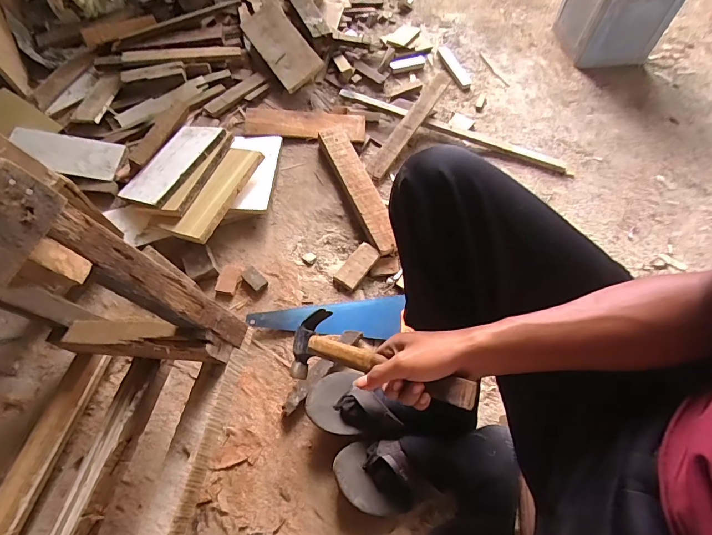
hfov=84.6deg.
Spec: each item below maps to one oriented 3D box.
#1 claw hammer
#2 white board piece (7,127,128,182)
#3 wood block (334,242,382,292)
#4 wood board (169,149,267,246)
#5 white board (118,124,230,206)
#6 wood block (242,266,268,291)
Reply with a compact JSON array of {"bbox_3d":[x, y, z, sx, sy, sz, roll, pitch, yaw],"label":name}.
[{"bbox_3d":[0.021,0.111,0.461,0.247,0.033,0.087,7,58,38],"label":"claw hammer"},{"bbox_3d":[-0.694,-0.273,0.935,0.248,0.018,0.101,9,77,-5],"label":"white board piece"},{"bbox_3d":[0.001,0.000,0.846,0.049,0.024,0.125,30,66,16],"label":"wood block"},{"bbox_3d":[-0.302,-0.168,0.865,0.086,0.025,0.260,20,64,11],"label":"wood board"},{"bbox_3d":[-0.425,-0.245,0.909,0.146,0.016,0.244,19,64,28],"label":"white board"},{"bbox_3d":[-0.213,0.024,0.821,0.055,0.015,0.030,40,70,20],"label":"wood block"}]

